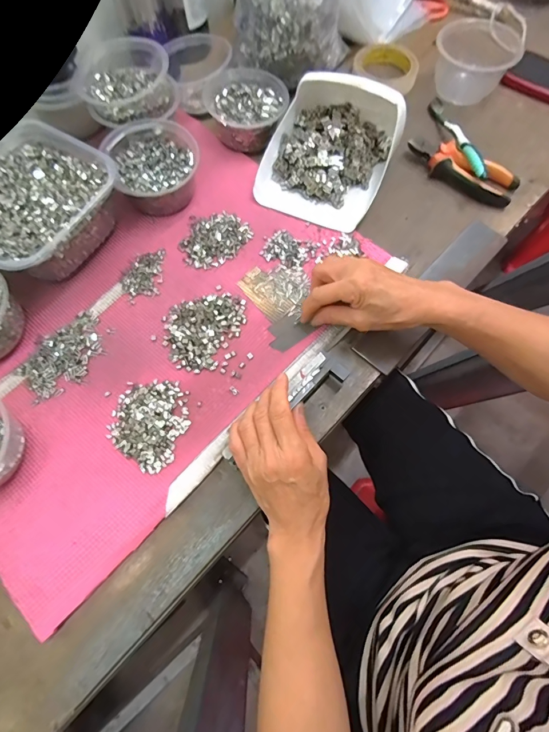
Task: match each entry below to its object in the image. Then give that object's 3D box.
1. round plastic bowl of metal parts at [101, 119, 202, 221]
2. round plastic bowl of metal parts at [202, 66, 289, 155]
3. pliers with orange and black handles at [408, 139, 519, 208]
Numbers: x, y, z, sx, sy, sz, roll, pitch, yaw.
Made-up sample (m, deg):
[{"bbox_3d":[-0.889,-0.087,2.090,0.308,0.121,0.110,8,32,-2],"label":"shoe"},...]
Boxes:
[{"bbox_3d":[-0.149,-0.252,0.465,0.099,0.060,0.115,-23,72,-8],"label":"round plastic bowl of metal parts"},{"bbox_3d":[-0.041,-0.362,0.513,0.108,0.045,0.134,-15,71,-5],"label":"round plastic bowl of metal parts"},{"bbox_3d":[0.251,-0.265,0.494,0.148,0.024,0.056,32,74,11],"label":"pliers with orange and black handles"}]

